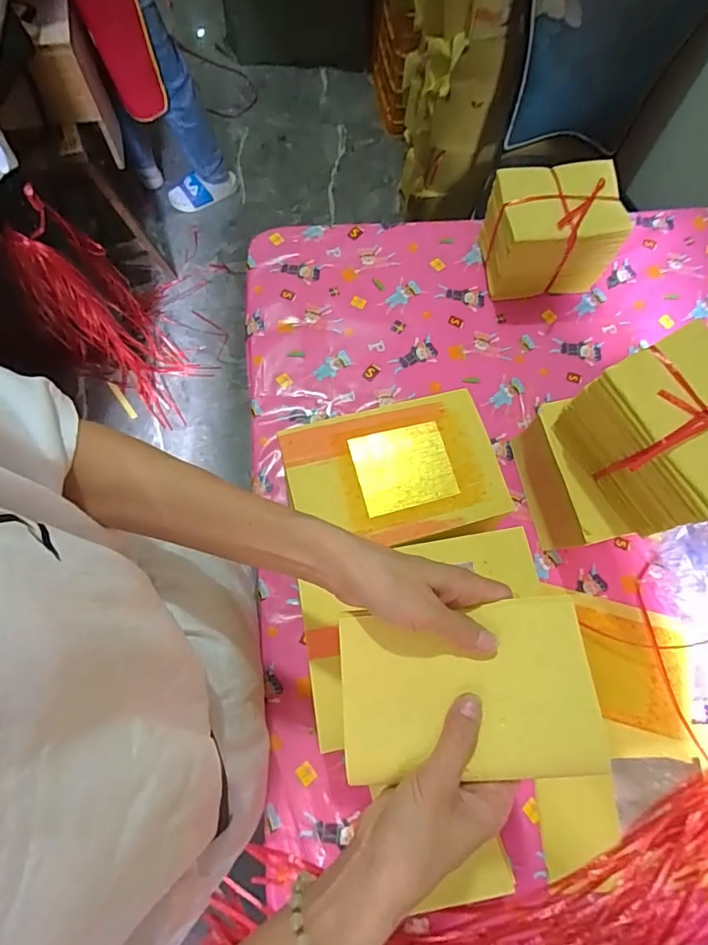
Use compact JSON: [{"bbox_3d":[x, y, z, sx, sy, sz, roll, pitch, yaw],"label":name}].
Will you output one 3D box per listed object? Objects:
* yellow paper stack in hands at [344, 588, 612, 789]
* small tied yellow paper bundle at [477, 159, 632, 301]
[{"bbox_3d":[0.072,0.141,0.321,0.157,0.014,0.104,-5,69,3],"label":"yellow paper stack in hands"},{"bbox_3d":[0.280,-0.346,0.718,0.166,0.147,0.123,-8,73,-5],"label":"small tied yellow paper bundle"}]

